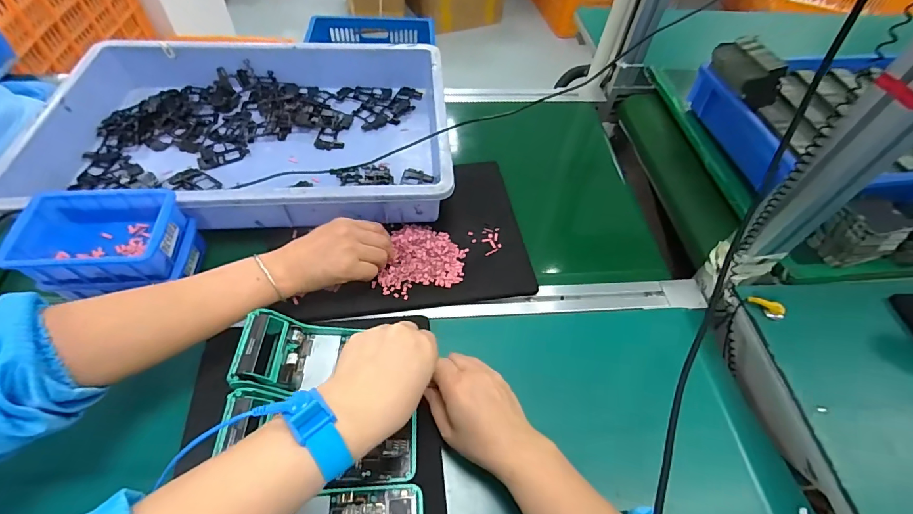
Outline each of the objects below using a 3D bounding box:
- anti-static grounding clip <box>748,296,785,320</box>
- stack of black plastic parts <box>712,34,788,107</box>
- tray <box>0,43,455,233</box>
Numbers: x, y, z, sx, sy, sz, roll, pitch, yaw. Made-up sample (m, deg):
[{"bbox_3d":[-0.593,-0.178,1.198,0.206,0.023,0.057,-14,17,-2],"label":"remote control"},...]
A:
[{"bbox_3d":[0.379,0.060,0.499,0.017,0.015,0.039,-27,44,-22],"label":"anti-static grounding clip"},{"bbox_3d":[0.449,-0.291,0.636,0.066,0.058,0.126,4,53,-2],"label":"stack of black plastic parts"},{"bbox_3d":[-0.299,-0.195,0.622,0.552,0.083,0.364,-1,53,-6],"label":"tray"}]

